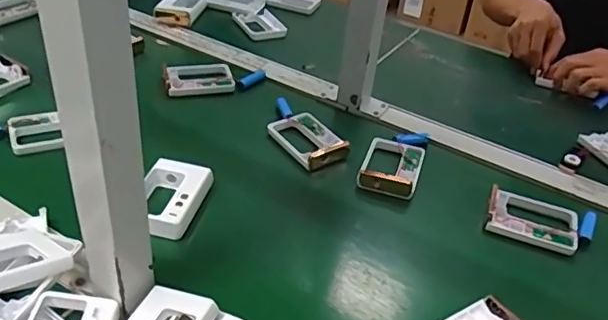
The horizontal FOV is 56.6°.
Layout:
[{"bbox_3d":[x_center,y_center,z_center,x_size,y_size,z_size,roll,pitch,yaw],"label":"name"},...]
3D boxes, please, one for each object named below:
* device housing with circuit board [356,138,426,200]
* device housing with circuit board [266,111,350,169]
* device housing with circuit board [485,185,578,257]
[{"bbox_3d":[0.110,0.003,0.693,0.069,0.015,0.106,17,36,12],"label":"device housing with circuit board"},{"bbox_3d":[0.008,-0.031,0.724,0.070,0.020,0.101,-17,42,-31],"label":"device housing with circuit board"},{"bbox_3d":[0.257,0.066,0.637,0.097,0.019,0.070,17,42,13],"label":"device housing with circuit board"}]

